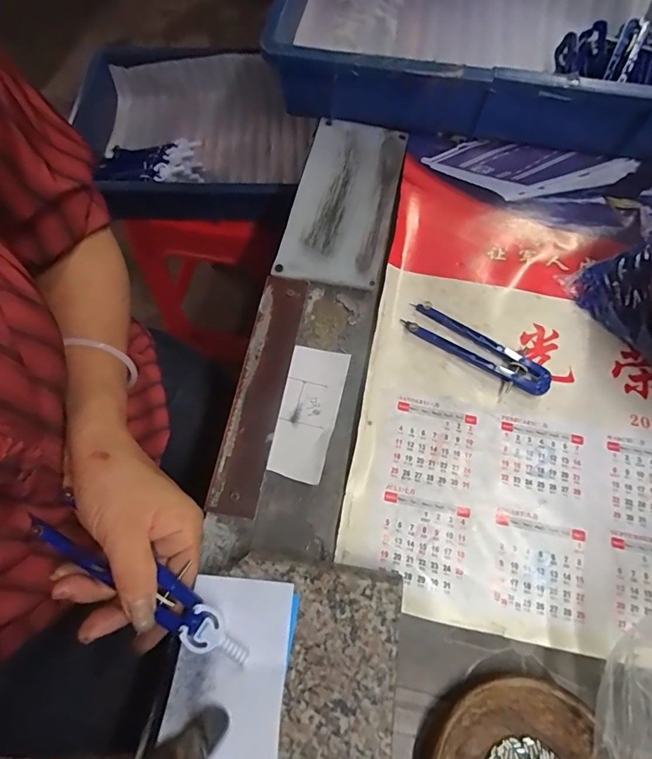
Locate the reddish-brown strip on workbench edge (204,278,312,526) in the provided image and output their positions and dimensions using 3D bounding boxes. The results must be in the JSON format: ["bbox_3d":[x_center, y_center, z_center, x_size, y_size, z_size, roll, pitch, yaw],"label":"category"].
[{"bbox_3d":[-0.052,0.004,0.352,0.037,0.004,0.202,9,68,5],"label":"reddish-brown strip on workbench edge"}]

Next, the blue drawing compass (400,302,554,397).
[{"bbox_3d":[0.124,-0.026,0.363,0.124,0.010,0.034,34,72,14],"label":"blue drawing compass"}]

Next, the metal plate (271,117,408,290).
[{"bbox_3d":[0.018,-0.175,0.422,0.093,0.006,0.196,12,68,5],"label":"metal plate"}]

